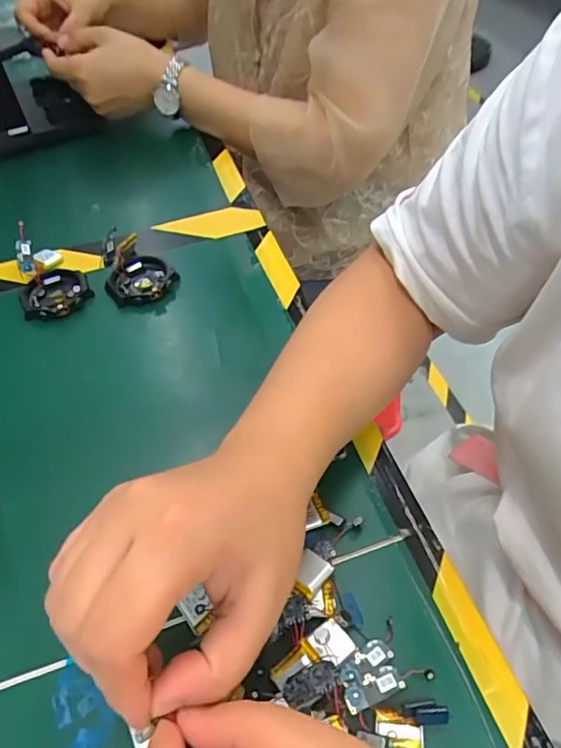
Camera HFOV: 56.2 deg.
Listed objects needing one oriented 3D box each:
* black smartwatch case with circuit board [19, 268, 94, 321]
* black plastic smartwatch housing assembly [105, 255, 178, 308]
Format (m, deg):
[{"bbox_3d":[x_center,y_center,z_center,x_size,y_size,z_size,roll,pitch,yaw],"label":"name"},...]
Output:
[{"bbox_3d":[-0.181,-0.064,0.423,0.052,0.012,0.051,-25,56,-16],"label":"black smartwatch case with circuit board"},{"bbox_3d":[-0.112,-0.075,0.426,0.048,0.011,0.051,-1,52,1],"label":"black plastic smartwatch housing assembly"}]

